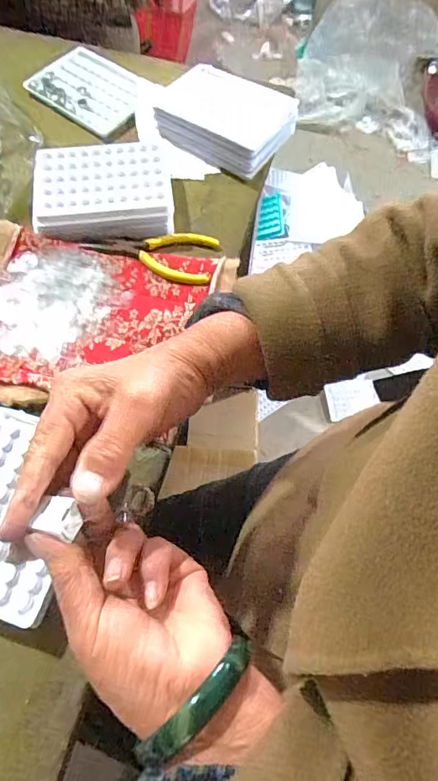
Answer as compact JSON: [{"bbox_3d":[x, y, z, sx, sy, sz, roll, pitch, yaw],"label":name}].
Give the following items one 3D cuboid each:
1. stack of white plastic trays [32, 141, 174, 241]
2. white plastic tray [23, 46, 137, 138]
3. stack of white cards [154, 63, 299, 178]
[{"bbox_3d":[-0.110,-0.190,0.452,0.124,0.032,0.094,-5,66,-5],"label":"stack of white plastic trays"},{"bbox_3d":[-0.148,-0.343,0.540,0.128,0.017,0.090,38,69,14],"label":"white plastic tray"},{"bbox_3d":[0.002,-0.297,0.510,0.155,0.035,0.102,32,68,11],"label":"stack of white cards"}]

